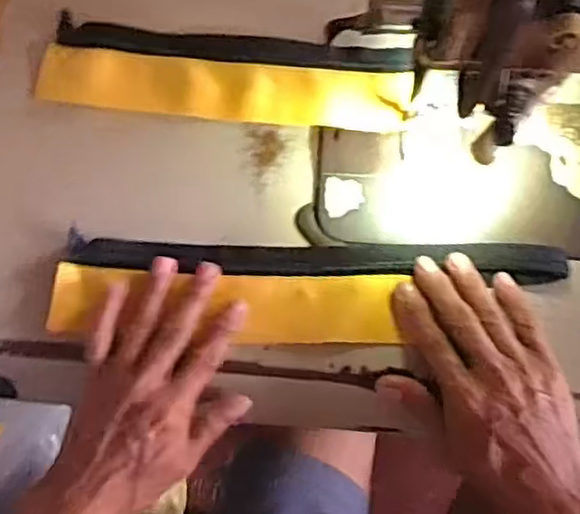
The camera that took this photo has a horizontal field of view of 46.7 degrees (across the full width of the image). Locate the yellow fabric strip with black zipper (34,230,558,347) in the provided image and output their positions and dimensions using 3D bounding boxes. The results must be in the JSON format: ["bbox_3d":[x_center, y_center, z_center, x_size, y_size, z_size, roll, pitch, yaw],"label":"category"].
[{"bbox_3d":[0.013,0.024,0.464,0.347,0.010,0.071,0,76,1],"label":"yellow fabric strip with black zipper"}]

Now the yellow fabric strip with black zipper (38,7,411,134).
[{"bbox_3d":[-0.047,-0.139,0.504,0.272,0.007,0.073,5,76,2],"label":"yellow fabric strip with black zipper"}]

